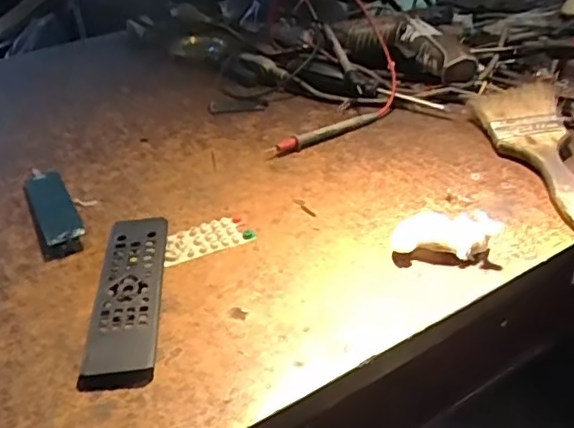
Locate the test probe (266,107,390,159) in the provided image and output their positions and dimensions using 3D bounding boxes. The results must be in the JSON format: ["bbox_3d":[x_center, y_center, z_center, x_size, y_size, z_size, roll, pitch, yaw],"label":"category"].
[{"bbox_3d":[0.042,-0.080,0.569,0.141,0.013,0.017,-22,39,-29],"label":"test probe"}]

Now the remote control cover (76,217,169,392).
[{"bbox_3d":[-0.100,0.049,0.392,0.040,0.015,0.145,-3,33,-3],"label":"remote control cover"}]

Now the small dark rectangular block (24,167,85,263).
[{"bbox_3d":[-0.181,-0.005,0.471,0.032,0.011,0.122,-16,36,-22],"label":"small dark rectangular block"}]

